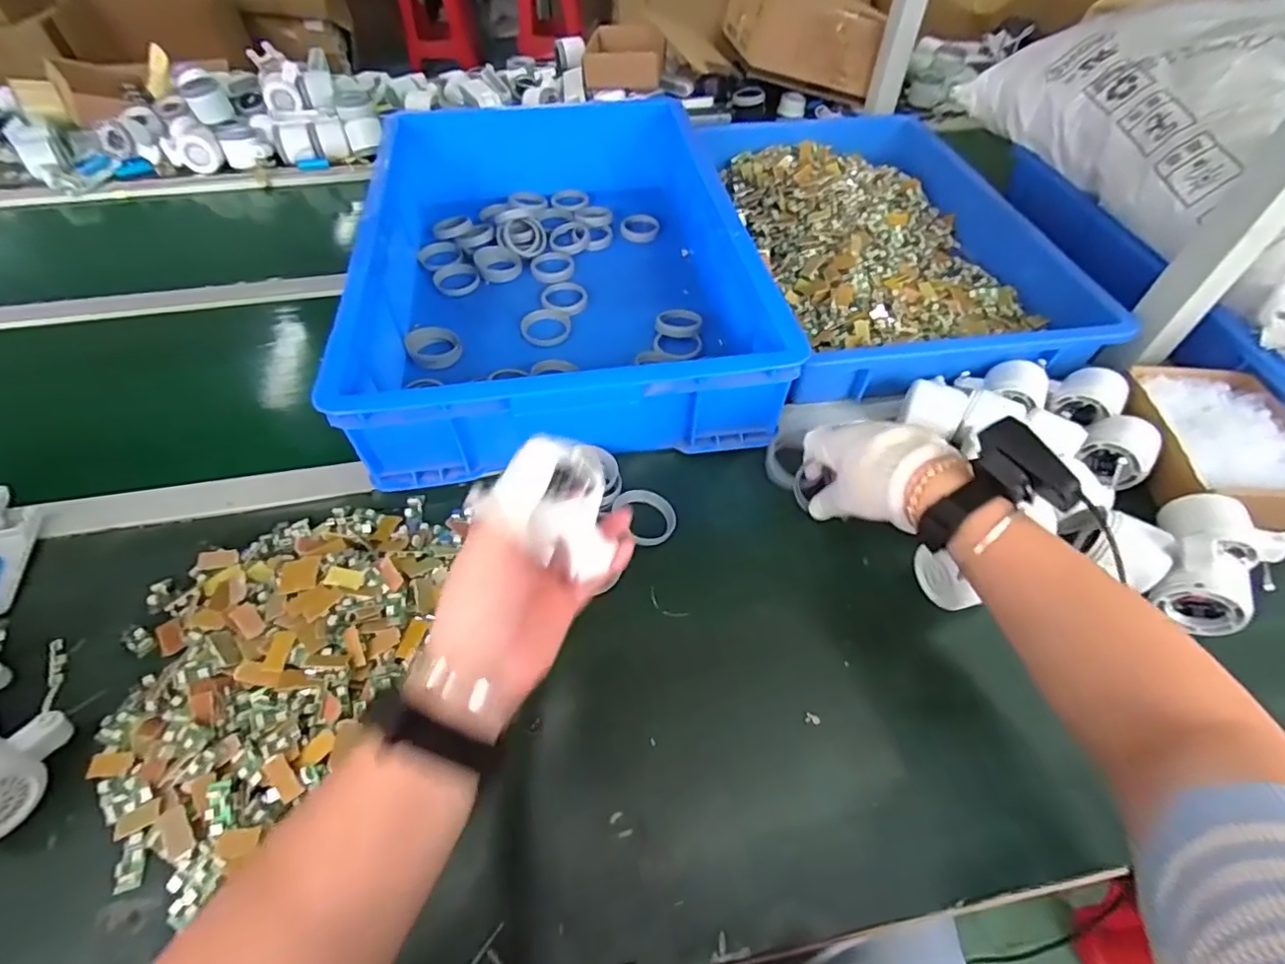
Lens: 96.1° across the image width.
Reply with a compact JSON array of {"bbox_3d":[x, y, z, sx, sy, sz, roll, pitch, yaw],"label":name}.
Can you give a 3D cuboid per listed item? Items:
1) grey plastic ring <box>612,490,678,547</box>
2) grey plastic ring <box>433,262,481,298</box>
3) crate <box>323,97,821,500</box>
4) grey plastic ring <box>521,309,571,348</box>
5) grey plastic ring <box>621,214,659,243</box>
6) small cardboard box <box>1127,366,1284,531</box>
[{"bbox_3d":[0.005,0.029,0.526,0.050,0.016,0.056,-30,60,-21],"label":"grey plastic ring"},{"bbox_3d":[-0.243,-0.265,0.758,0.058,0.011,0.057,-8,54,-7],"label":"grey plastic ring"},{"bbox_3d":[-0.109,-0.295,0.704,0.412,0.113,0.623,-9,55,-8],"label":"crate"},{"bbox_3d":[-0.116,-0.187,0.697,0.057,0.011,0.057,1,54,-1],"label":"grey plastic ring"},{"bbox_3d":[-0.003,-0.371,0.844,0.055,0.015,0.055,1,54,-1],"label":"grey plastic ring"},{"bbox_3d":[0.557,-0.031,0.556,0.144,0.051,0.186,-2,54,-3],"label":"small cardboard box"}]

